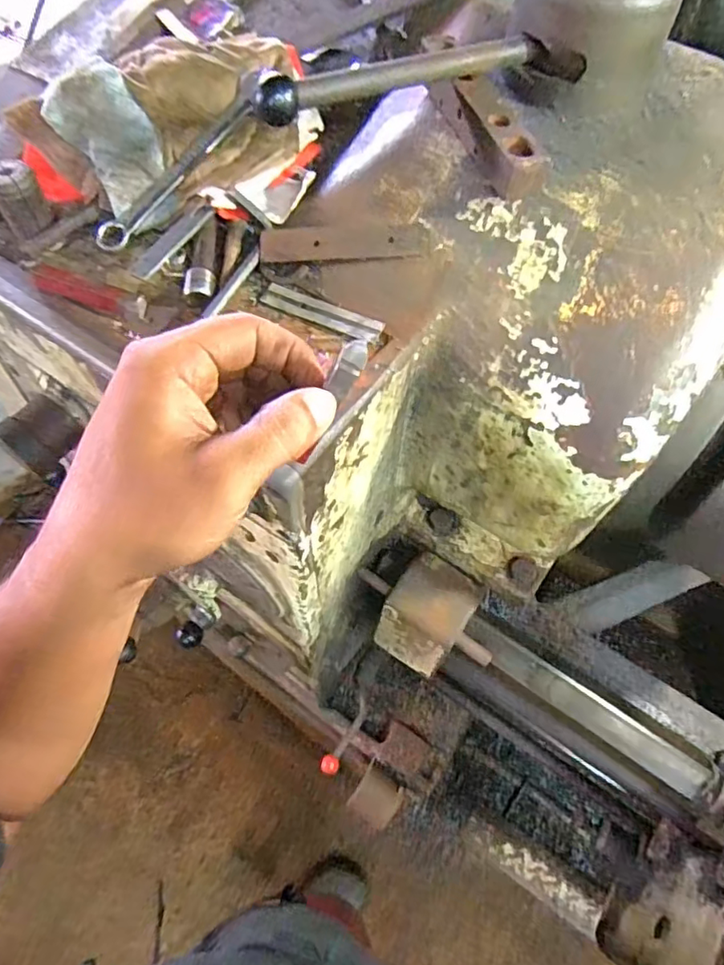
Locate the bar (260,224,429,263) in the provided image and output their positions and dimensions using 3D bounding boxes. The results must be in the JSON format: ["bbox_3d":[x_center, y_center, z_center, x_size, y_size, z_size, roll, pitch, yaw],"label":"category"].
[{"bbox_3d":[-0.014,-0.167,0.393,0.114,0.005,0.027,1,83,5],"label":"bar"}]

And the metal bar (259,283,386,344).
[{"bbox_3d":[-0.027,-0.117,0.392,0.088,0.006,0.019,24,63,13],"label":"metal bar"}]

